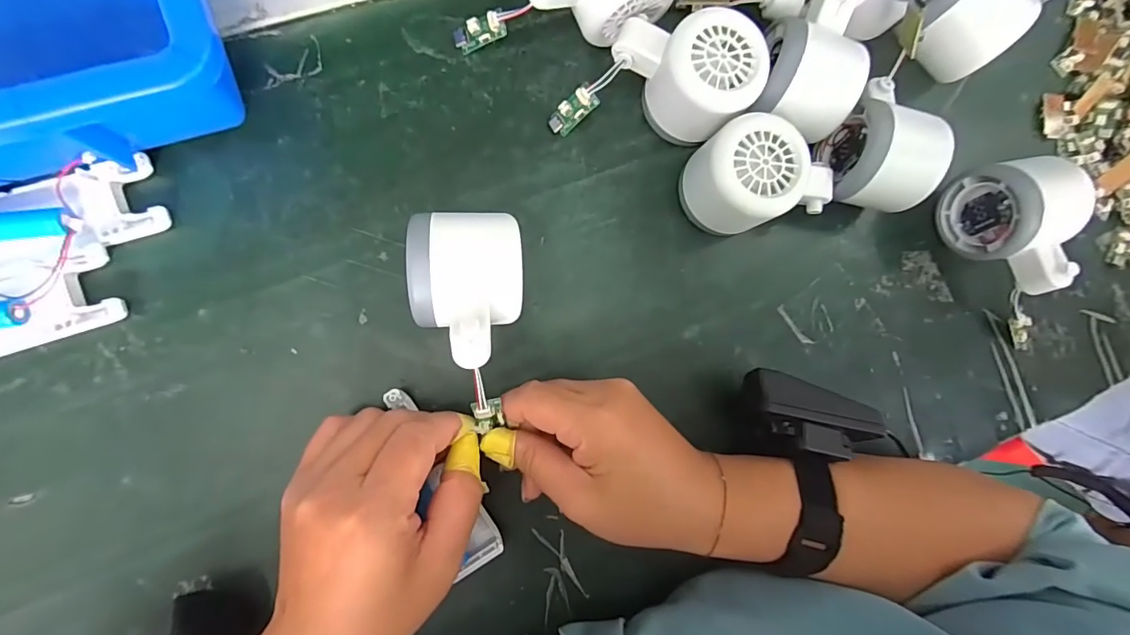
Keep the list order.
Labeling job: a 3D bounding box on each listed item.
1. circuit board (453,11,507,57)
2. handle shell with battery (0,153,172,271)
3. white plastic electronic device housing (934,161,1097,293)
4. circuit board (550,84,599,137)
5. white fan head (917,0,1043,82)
[{"bbox_3d":[-0.051,-0.168,0.279,0.031,0.004,0.016,-12,113,21],"label":"circuit board"},{"bbox_3d":[-0.260,-0.050,0.241,0.102,0.018,0.042,-22,92,-9],"label":"handle shell with battery"},{"bbox_3d":[0.290,-0.057,0.307,0.050,0.062,0.082,-7,89,-9],"label":"white plastic electronic device housing"},{"bbox_3d":[0.005,-0.124,0.286,0.032,0.006,0.016,-33,95,30],"label":"circuit board"},{"bbox_3d":[0.256,-0.189,0.308,0.057,0.056,0.057,-39,95,-8],"label":"white fan head"}]

